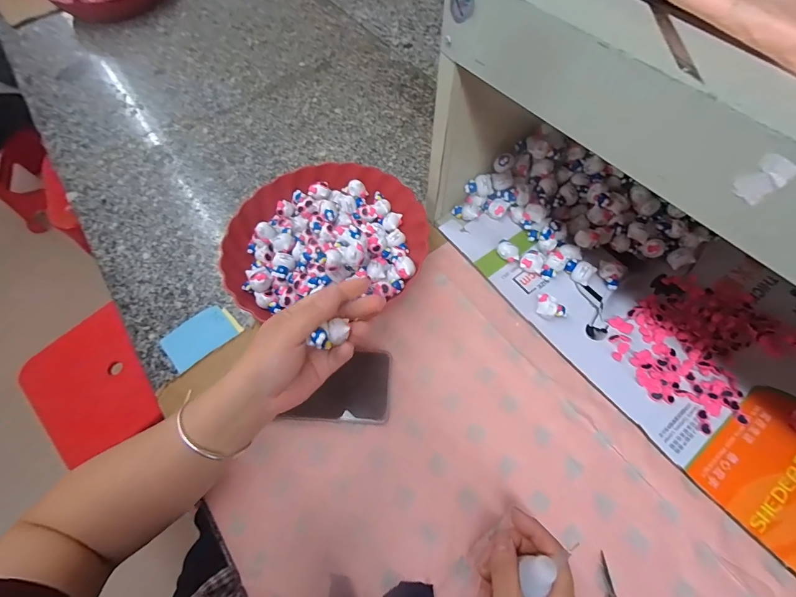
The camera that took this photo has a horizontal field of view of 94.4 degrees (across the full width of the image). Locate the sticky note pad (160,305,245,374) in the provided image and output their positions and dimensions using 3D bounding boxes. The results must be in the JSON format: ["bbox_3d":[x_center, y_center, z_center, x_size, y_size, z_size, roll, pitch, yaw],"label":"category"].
[{"bbox_3d":[-0.238,0.044,0.445,0.083,0.004,0.058,-40,68,-15],"label":"sticky note pad"}]

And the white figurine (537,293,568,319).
[{"bbox_3d":[0.174,0.014,0.423,0.036,0.020,0.024,29,69,16],"label":"white figurine"}]

